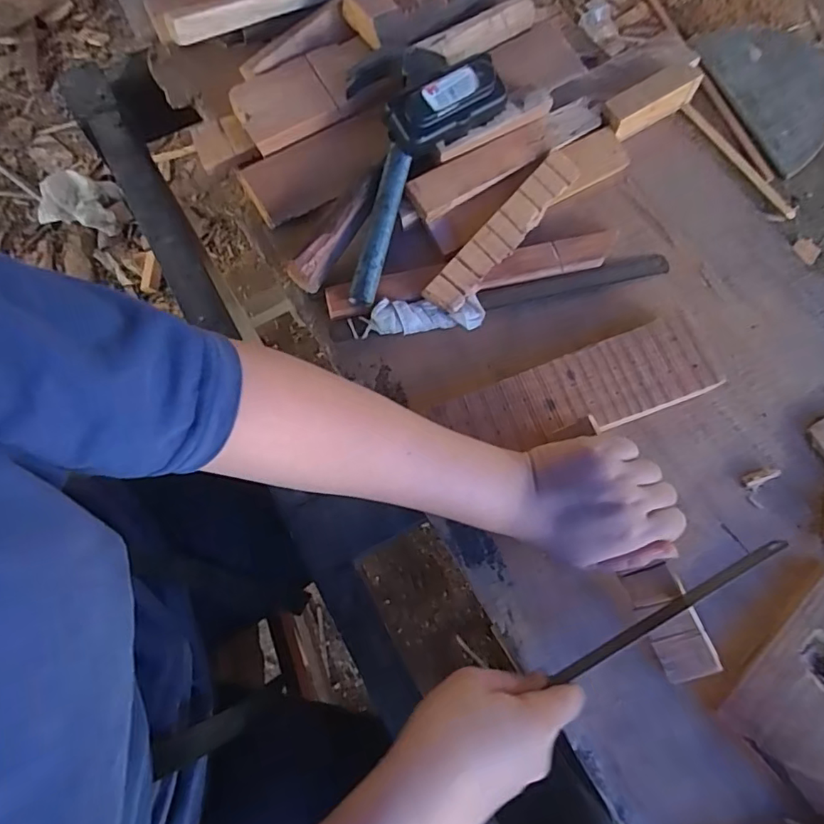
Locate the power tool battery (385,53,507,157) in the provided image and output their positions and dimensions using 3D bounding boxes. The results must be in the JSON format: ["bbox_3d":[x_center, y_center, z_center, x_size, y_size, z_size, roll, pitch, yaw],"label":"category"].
[{"bbox_3d":[0.028,-0.258,0.457,0.104,0.035,0.043,-31,74,-9],"label":"power tool battery"}]

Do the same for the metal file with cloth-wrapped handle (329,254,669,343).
[{"bbox_3d":[0.079,-0.097,0.462,0.297,0.023,0.032,-13,72,-4],"label":"metal file with cloth-wrapped handle"}]

